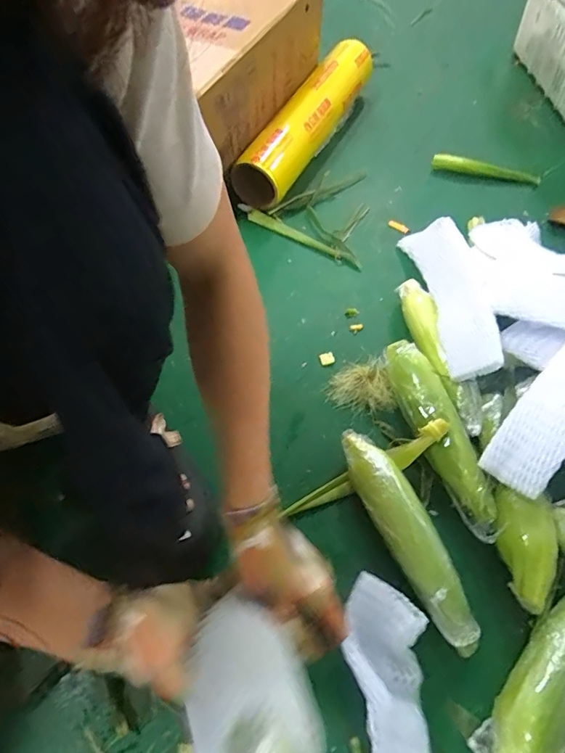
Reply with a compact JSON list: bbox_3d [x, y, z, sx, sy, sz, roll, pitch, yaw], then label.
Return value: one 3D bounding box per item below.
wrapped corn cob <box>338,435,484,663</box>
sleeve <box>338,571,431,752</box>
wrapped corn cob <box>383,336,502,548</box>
[{"bbox_3d":[0.133,0.168,0.500,0.052,0.053,0.240,-22,63,-12],"label":"wrapped corn cob"},{"bbox_3d":[0.098,0.290,0.420,0.072,0.043,0.194,3,60,1],"label":"sleeve"},{"bbox_3d":[0.188,0.066,0.554,0.056,0.041,0.249,-16,62,-9],"label":"wrapped corn cob"}]

